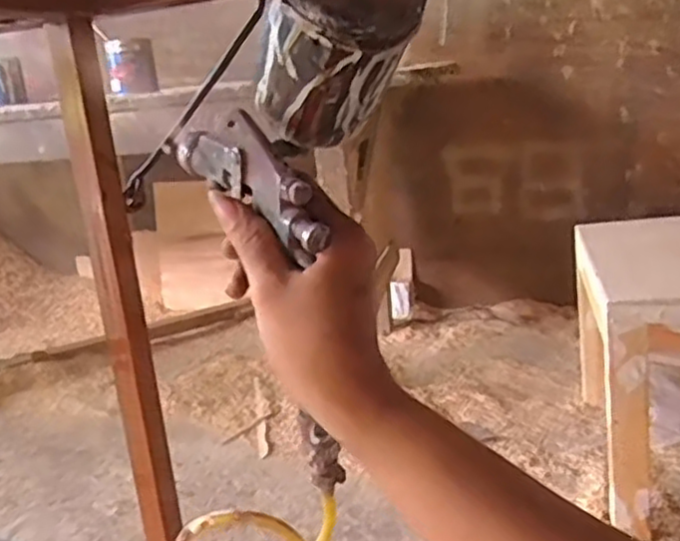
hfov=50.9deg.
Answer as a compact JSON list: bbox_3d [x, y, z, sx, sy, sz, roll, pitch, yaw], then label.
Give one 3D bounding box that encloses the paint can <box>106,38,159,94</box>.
[{"bbox_3d":[-0.518,-0.508,1.781,0.113,0.123,0.105,-9,16,-10],"label":"paint can"}]

